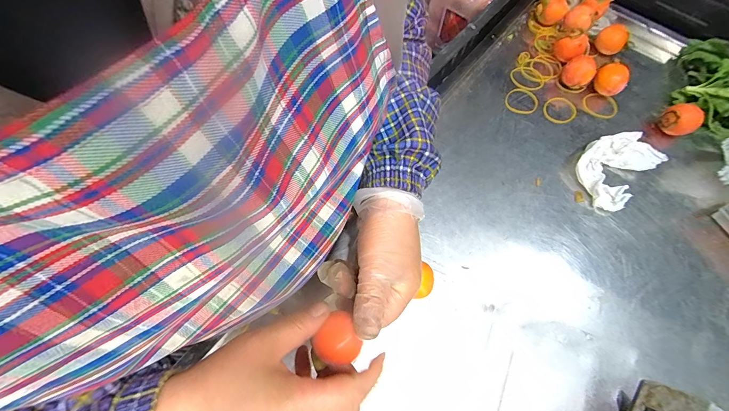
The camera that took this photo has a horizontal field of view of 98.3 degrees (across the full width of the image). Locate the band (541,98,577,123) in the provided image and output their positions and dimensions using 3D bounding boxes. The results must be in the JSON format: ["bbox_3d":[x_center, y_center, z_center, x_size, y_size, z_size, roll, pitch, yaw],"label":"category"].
[{"bbox_3d":[0.290,-0.142,0.469,0.052,0.004,0.046,-39,74,-17],"label":"band"}]

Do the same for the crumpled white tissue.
[{"bbox_3d":[0.333,-0.051,0.419,0.107,0.030,0.081,-37,75,-14],"label":"crumpled white tissue"}]

